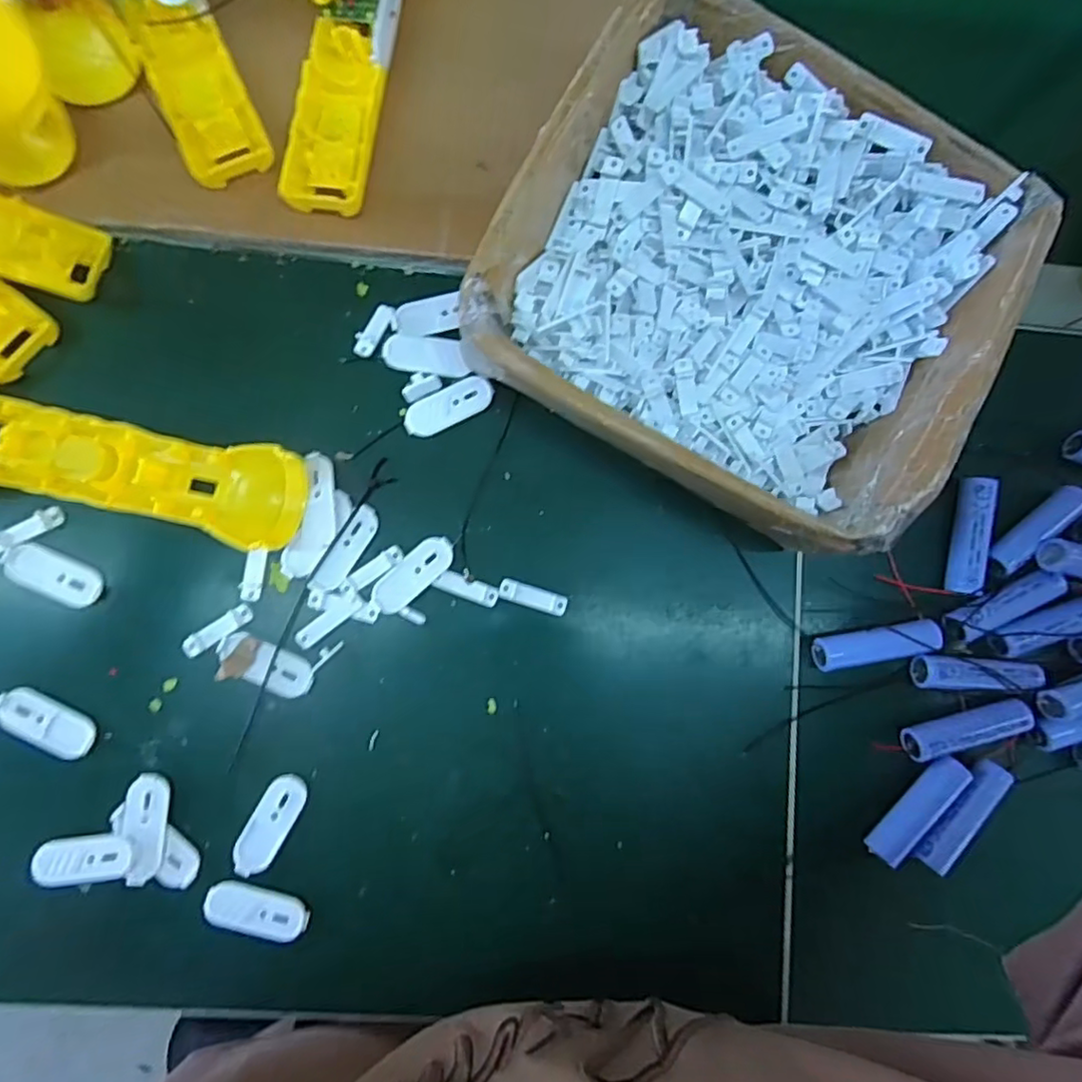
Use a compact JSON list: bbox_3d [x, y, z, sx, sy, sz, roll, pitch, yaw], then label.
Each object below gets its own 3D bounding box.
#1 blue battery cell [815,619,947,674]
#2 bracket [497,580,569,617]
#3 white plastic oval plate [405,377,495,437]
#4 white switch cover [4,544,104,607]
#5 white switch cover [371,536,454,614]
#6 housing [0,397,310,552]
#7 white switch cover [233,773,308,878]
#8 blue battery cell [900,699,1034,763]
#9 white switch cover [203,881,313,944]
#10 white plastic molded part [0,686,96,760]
[{"bbox_3d":[0.183,0.056,0.338,0.067,0.020,0.017,-10,86,-5],"label":"blue battery cell"},{"bbox_3d":[-0.004,0.031,0.336,0.037,0.004,0.012,17,84,-3],"label":"bracket"},{"bbox_3d":[-0.050,-0.073,0.341,0.050,0.005,0.019,-29,88,-6],"label":"white plastic oval plate"},{"bbox_3d":[-0.253,0.017,0.322,0.048,0.004,0.022,27,84,-2],"label":"white switch cover"},{"bbox_3d":[-0.069,0.018,0.333,0.050,0.004,0.020,-44,90,-6],"label":"white switch cover"},{"bbox_3d":[-0.206,-0.034,0.318,0.161,0.022,0.052,9,85,-4],"label":"housing"},{"bbox_3d":[-0.140,0.145,0.318,0.020,0.004,0.052,30,84,-2],"label":"white switch cover"},{"bbox_3d":[0.231,0.101,0.336,0.064,0.016,0.020,-14,87,-5],"label":"blue battery cell"},{"bbox_3d":[-0.143,0.187,0.312,0.051,0.004,0.021,19,84,-3],"label":"white switch cover"},{"bbox_3d":[-0.252,0.092,0.316,0.051,0.004,0.021,29,84,-2],"label":"white plastic molded part"}]

